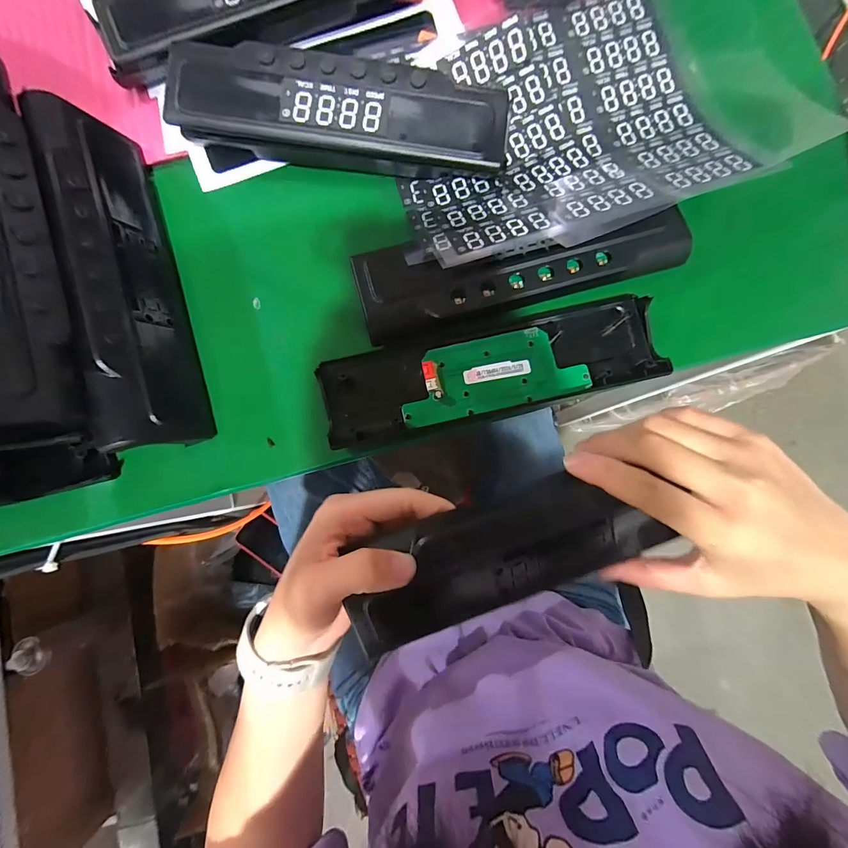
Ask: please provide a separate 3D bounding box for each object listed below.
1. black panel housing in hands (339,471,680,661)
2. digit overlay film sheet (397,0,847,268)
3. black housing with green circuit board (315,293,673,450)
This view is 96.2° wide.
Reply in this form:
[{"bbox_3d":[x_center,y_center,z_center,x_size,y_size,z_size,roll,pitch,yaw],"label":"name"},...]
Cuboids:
[{"bbox_3d":[0.044,0.072,0.230,0.182,0.032,0.068,-17,104,-6],"label":"black panel housing in hands"},{"bbox_3d":[0.118,-0.239,0.297,0.310,0.034,0.199,-21,83,-3],"label":"digit overlay film sheet"},{"bbox_3d":[0.049,-0.041,0.281,0.244,0.021,0.067,-13,83,-2],"label":"black housing with green circuit board"}]

